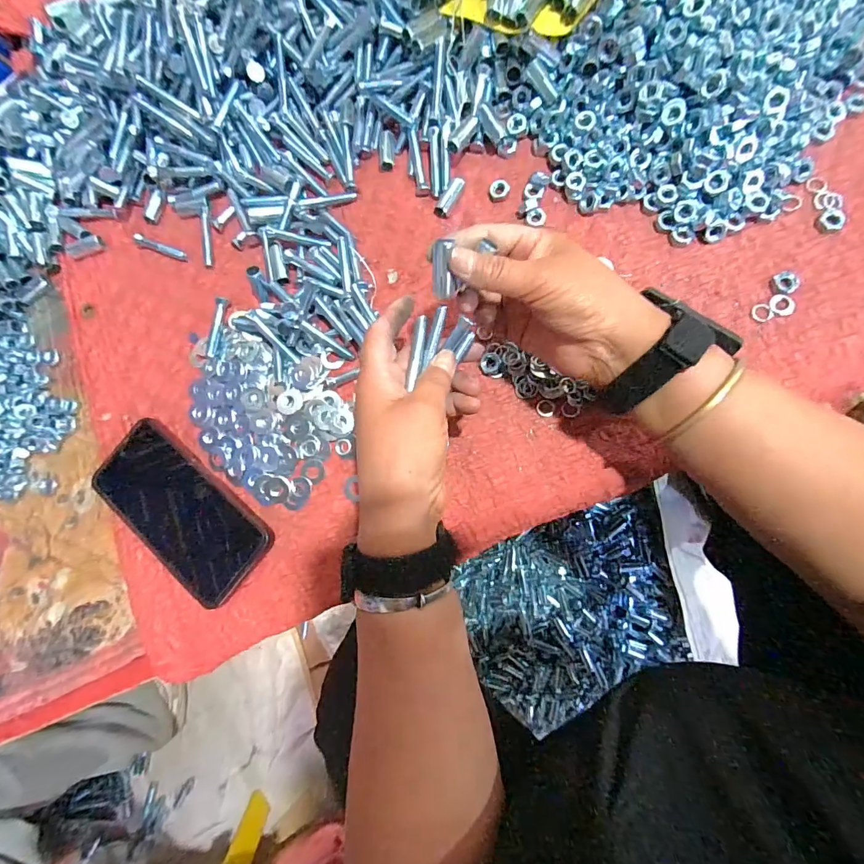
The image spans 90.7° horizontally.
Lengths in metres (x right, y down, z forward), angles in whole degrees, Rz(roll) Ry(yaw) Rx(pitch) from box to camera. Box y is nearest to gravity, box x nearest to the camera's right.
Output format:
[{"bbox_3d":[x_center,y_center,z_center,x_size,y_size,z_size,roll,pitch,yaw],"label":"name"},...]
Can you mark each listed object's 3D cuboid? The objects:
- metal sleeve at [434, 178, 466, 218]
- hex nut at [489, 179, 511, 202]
[{"bbox_3d":[0.016,-0.208,0.380,0.013,0.009,0.035,34,88,12],"label":"metal sleeve"},{"bbox_3d":[0.060,-0.213,0.376,0.017,0.007,0.018,6,82,10],"label":"hex nut"}]

